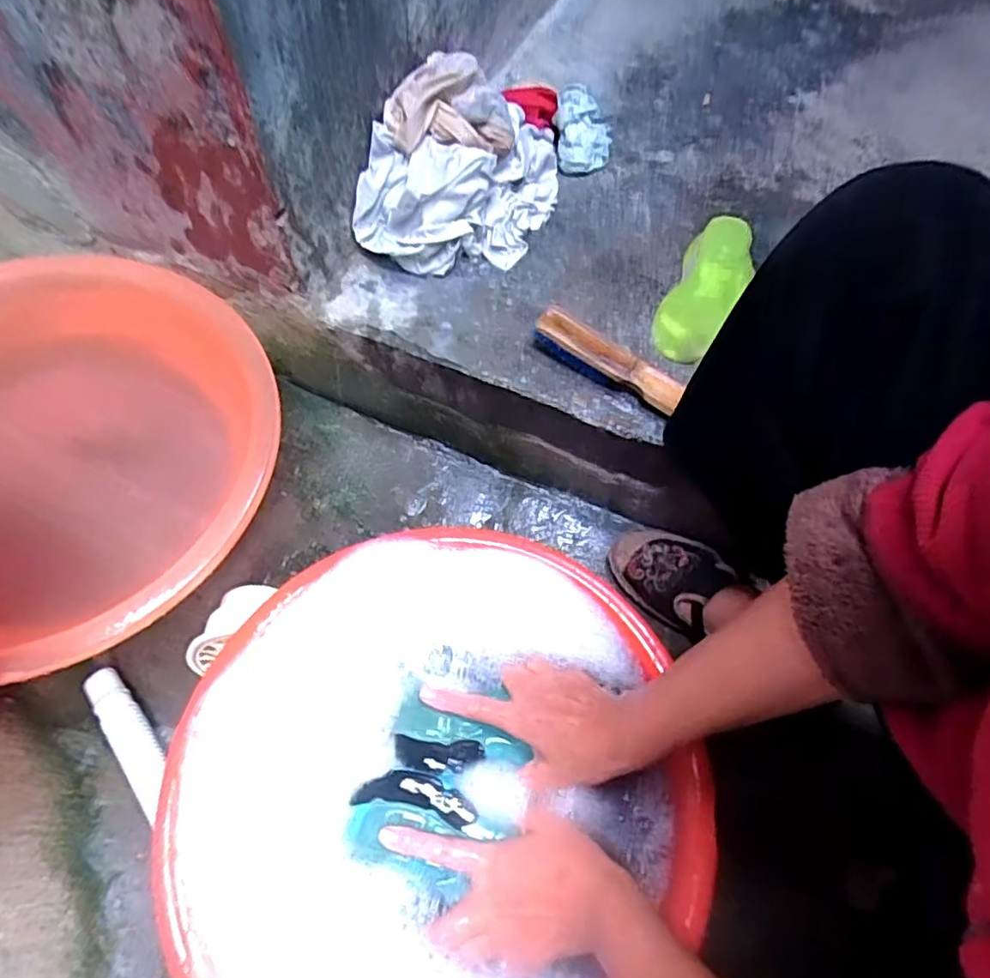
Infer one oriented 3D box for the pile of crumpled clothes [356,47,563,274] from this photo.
[{"bbox_3d":[-0.029,-0.395,0.721,0.196,0.132,0.283,17,61,6],"label":"pile of crumpled clothes"}]

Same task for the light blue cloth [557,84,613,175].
[{"bbox_3d":[0.124,-0.501,0.833,0.076,0.044,0.166,6,61,0],"label":"light blue cloth"}]

